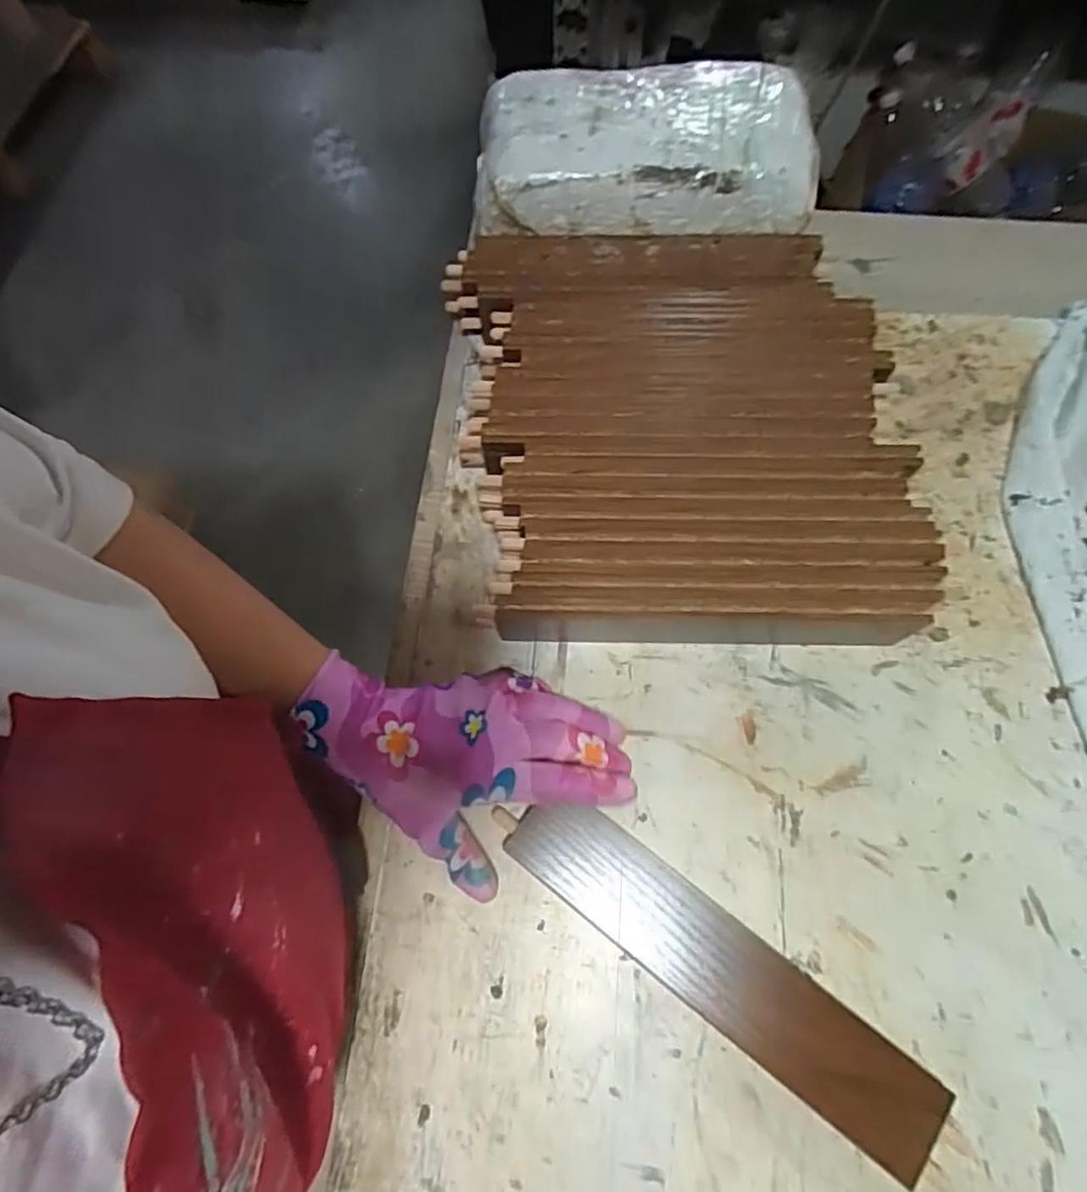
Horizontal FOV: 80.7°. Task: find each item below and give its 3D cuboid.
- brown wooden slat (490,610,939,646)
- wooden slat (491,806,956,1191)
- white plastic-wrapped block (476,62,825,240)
[{"bbox_3d":[0.103,0.017,0.405,0.265,0.048,0.017,1,70,3],"label":"brown wooden slat"},{"bbox_3d":[0.091,0.200,0.353,0.254,0.015,0.054,34,72,15],"label":"wooden slat"},{"bbox_3d":[0.073,-0.326,0.477,0.241,0.068,0.110,0,70,3],"label":"white plastic-wrapped block"}]

